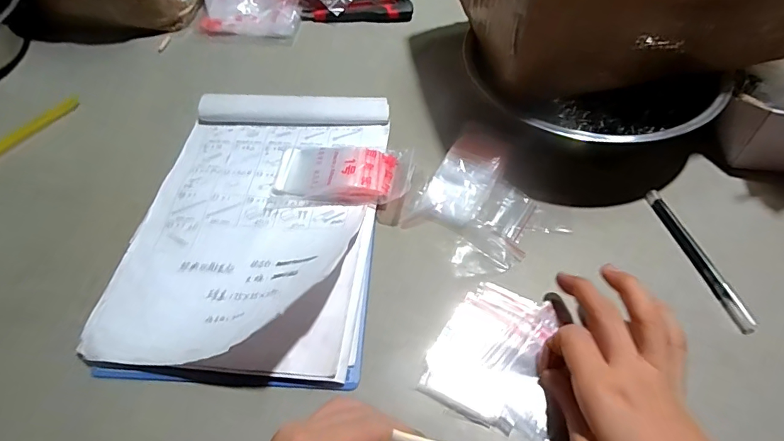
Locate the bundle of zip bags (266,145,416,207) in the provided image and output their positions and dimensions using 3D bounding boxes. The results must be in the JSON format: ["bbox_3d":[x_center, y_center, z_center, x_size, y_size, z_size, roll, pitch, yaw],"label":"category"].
[{"bbox_3d":[-0.049,-0.049,0.443,0.137,0.019,0.070,2,54,4],"label":"bundle of zip bags"}]

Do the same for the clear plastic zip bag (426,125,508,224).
[{"bbox_3d":[0.073,-0.044,0.442,0.055,0.018,0.100,24,59,19],"label":"clear plastic zip bag"}]

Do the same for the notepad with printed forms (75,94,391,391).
[{"bbox_3d":[-0.125,-0.008,0.426,0.221,0.028,0.308,3,54,5],"label":"notepad with printed forms"}]

